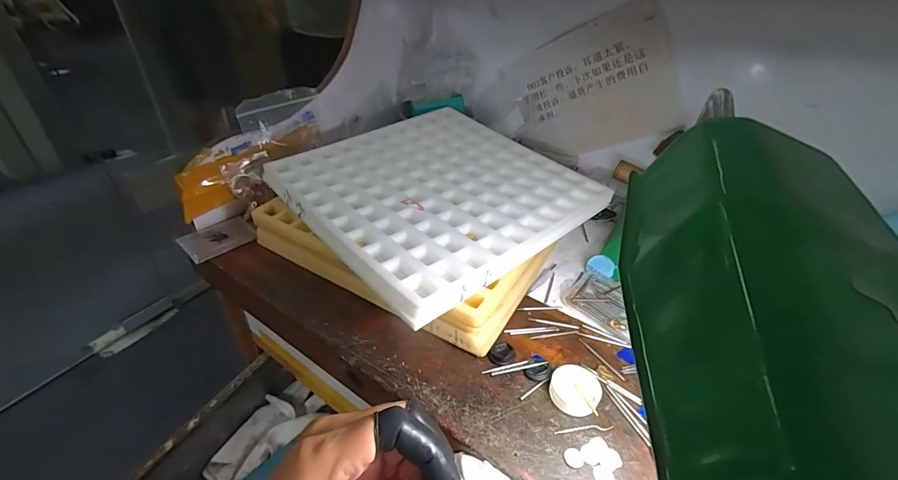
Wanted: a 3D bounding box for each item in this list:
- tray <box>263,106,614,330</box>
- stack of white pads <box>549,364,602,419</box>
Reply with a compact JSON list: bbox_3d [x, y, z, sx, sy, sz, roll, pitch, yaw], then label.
[{"bbox_3d":[-0.010,-0.062,0.388,0.260,0.017,0.255,-28,49,-31],"label":"tray"},{"bbox_3d":[0.087,0.103,0.264,0.032,0.009,0.035,22,44,22],"label":"stack of white pads"}]

